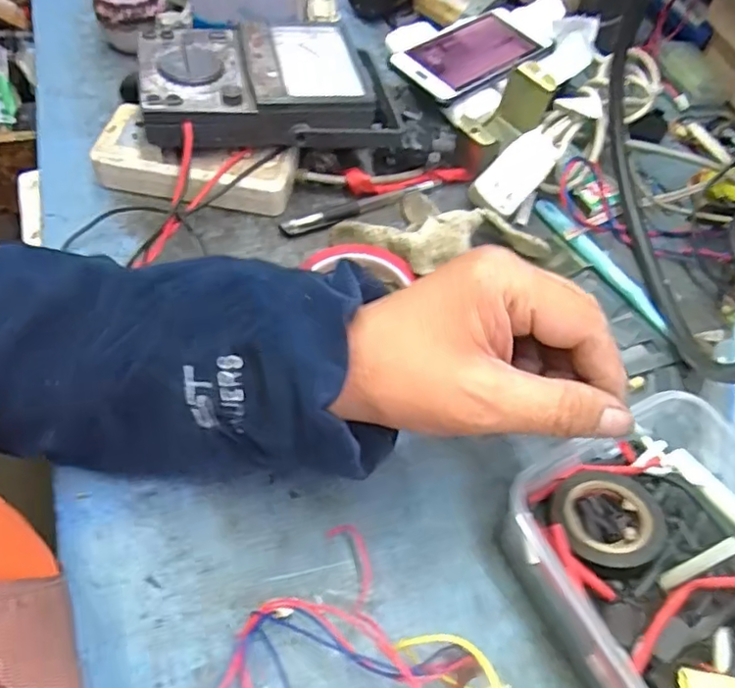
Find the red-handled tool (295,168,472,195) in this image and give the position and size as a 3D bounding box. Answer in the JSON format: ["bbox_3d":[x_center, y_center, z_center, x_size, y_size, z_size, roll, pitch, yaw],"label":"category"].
[{"bbox_3d":[0.015,-0.133,0.495,0.138,0.022,0.019,-6,57,-9],"label":"red-handled tool"}]

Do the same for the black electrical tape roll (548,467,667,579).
[{"bbox_3d":[0.125,0.090,0.321,0.054,0.016,0.061,30,59,14],"label":"black electrical tape roll"}]

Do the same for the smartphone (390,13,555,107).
[{"bbox_3d":[0.096,-0.267,0.561,0.080,0.005,0.134,40,62,20],"label":"smartphone"}]

